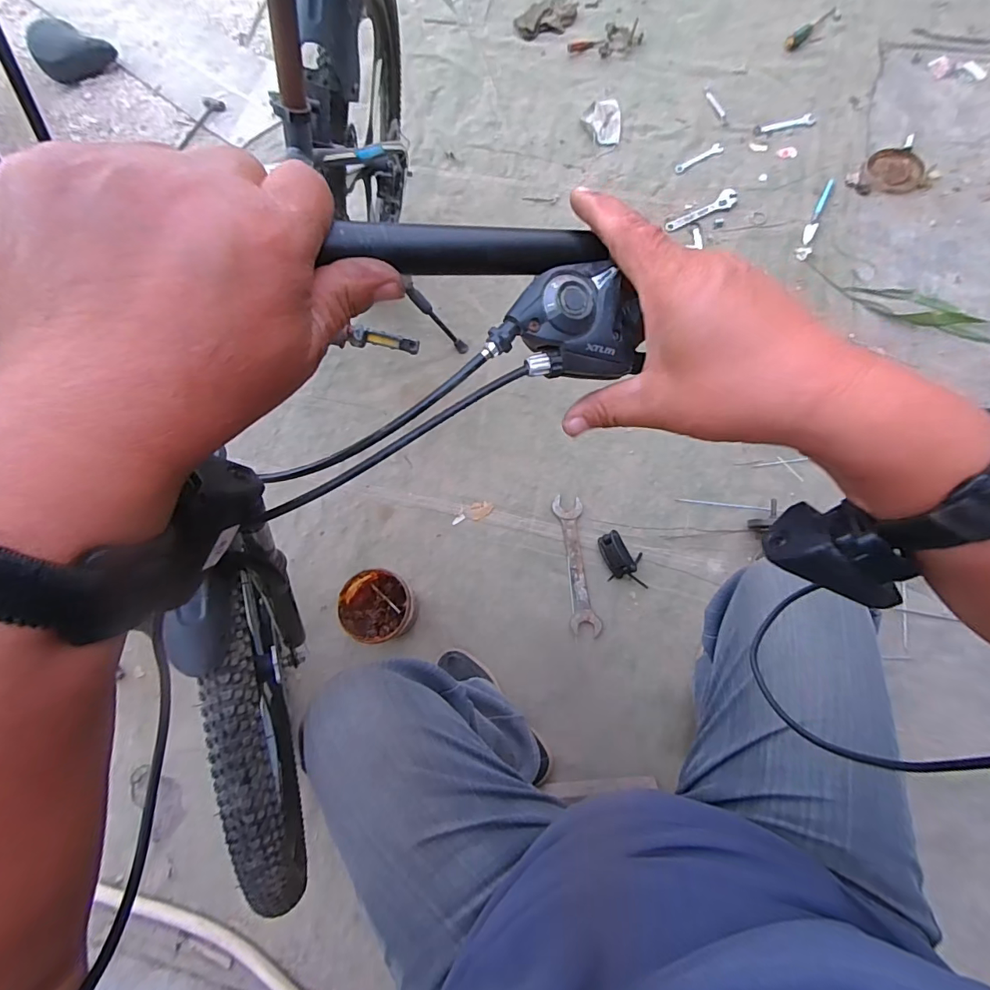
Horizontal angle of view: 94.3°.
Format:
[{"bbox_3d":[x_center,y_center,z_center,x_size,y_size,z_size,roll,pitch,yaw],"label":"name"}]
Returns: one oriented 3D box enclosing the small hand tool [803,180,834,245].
[{"bbox_3d":[0.779,-0.683,1.101,0.026,0.016,0.180,24,79,7],"label":"small hand tool"}]

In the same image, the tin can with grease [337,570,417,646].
[{"bbox_3d":[-0.208,0.208,0.865,0.126,0.136,0.120,-1,73,4],"label":"tin can with grease"}]

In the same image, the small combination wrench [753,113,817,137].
[{"bbox_3d":[0.745,-0.951,1.182,0.170,0.007,0.035,-14,77,-2],"label":"small combination wrench"}]

